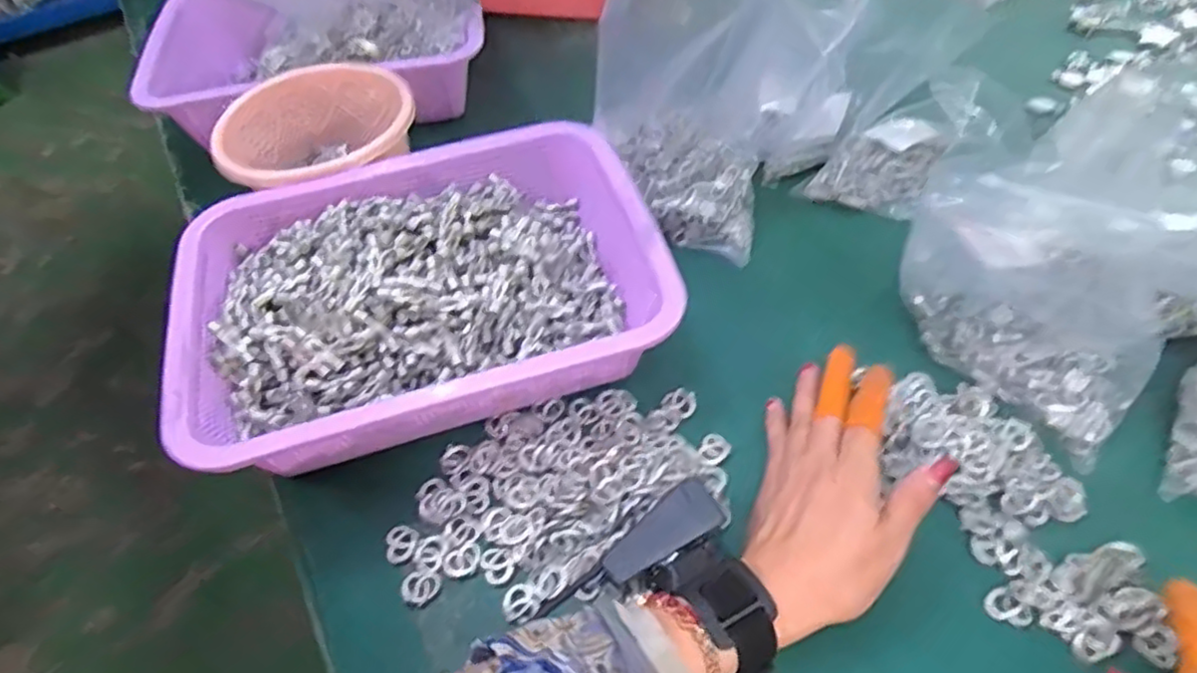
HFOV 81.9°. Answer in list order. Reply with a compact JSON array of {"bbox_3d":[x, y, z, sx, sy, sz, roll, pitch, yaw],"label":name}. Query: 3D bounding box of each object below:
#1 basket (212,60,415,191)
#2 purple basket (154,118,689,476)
[{"bbox_3d":[-0.212,-0.148,0.540,0.147,0.064,0.124,-25,55,-14],"label":"basket"},{"bbox_3d":[-0.112,-0.031,0.461,0.302,0.073,0.218,-18,53,-9],"label":"purple basket"}]

